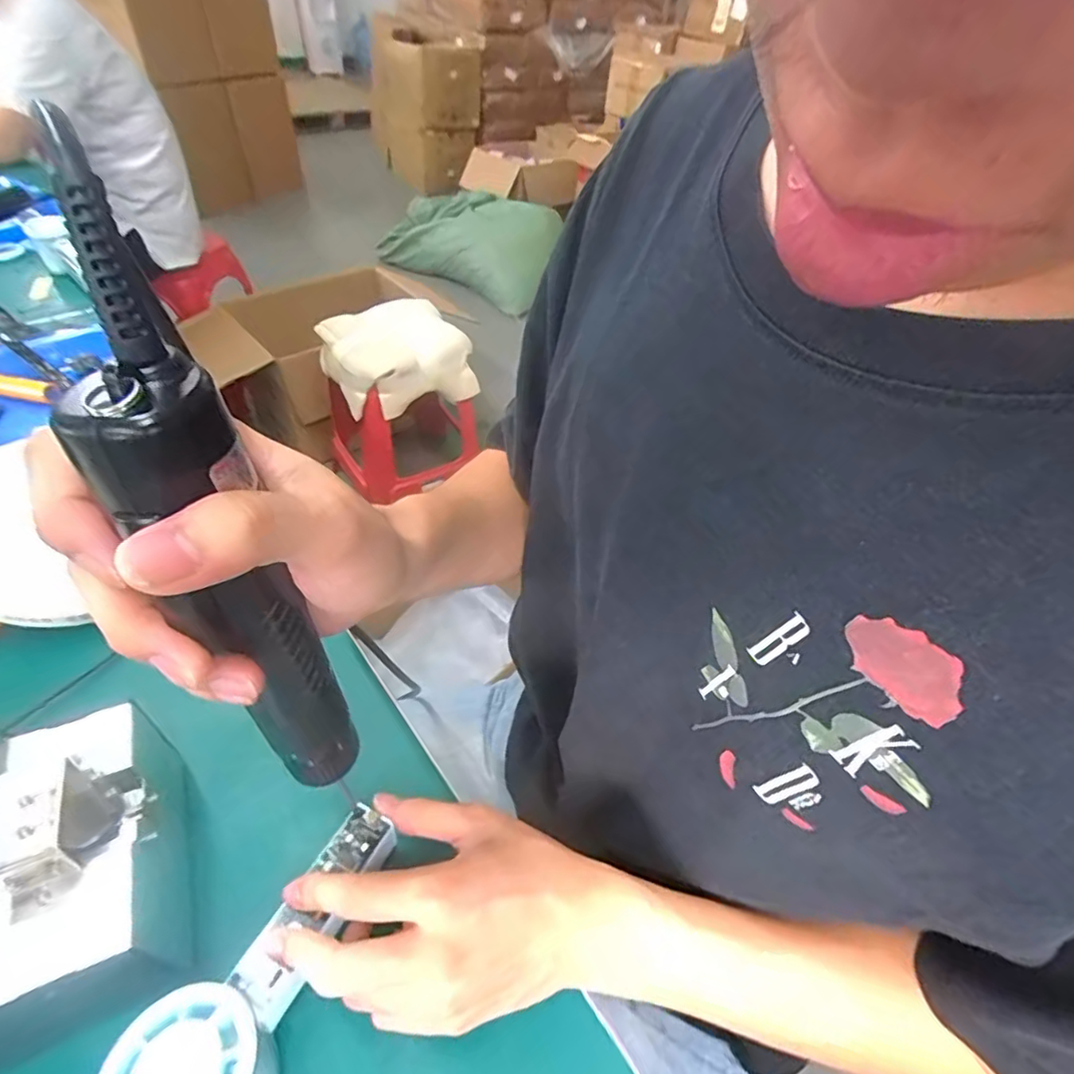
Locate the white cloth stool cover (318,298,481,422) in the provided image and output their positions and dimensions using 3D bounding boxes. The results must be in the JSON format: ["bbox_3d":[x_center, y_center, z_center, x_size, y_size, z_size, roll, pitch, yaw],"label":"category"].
[{"bbox_3d":[-0.342,-0.437,1.371,0.292,0.209,0.265,-27,55,-28],"label":"white cloth stool cover"}]

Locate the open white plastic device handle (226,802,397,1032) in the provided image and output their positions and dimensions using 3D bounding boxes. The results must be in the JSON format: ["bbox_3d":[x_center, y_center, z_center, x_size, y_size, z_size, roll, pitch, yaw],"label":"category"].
[{"bbox_3d":[-0.111,0.188,0.291,0.033,0.018,0.095,22,43,15],"label":"open white plastic device handle"}]

